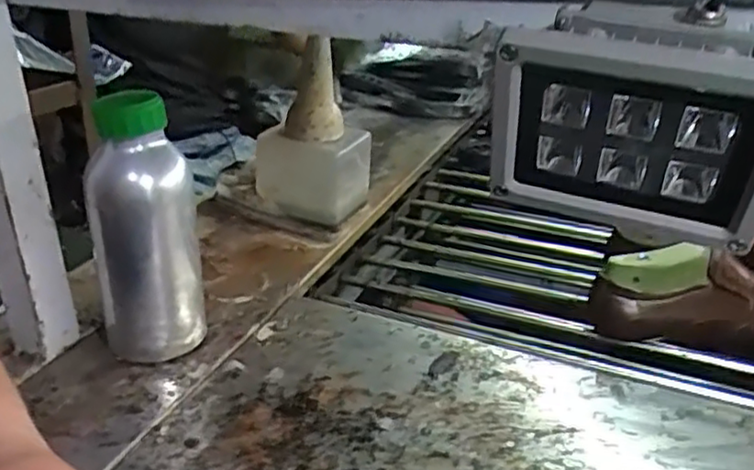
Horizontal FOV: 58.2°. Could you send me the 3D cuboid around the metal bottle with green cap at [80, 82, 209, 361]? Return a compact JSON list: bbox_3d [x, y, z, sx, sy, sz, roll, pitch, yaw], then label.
[{"bbox_3d":[-0.198,-0.001,0.578,0.086,0.225,0.072,-6,27,-16],"label":"metal bottle with green cap"}]

